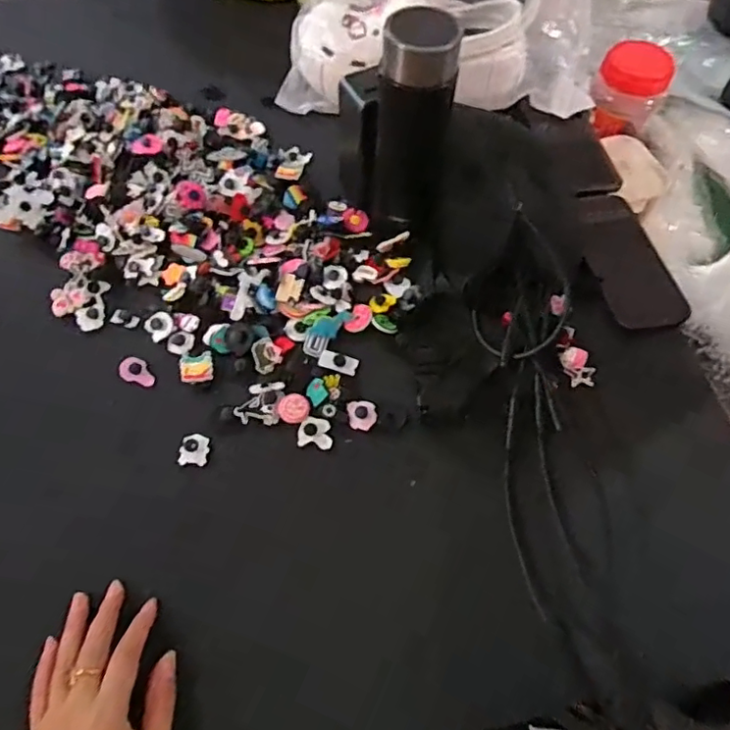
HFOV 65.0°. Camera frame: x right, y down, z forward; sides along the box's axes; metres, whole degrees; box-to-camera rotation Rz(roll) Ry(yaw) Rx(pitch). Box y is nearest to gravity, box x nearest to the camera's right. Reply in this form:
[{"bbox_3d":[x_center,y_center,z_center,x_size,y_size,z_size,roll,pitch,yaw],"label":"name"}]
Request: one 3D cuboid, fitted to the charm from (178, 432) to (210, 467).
[{"bbox_3d":[-0.144,0.071,0.482,0.024,0.006,0.028,1,61,-1],"label":"charm"}]

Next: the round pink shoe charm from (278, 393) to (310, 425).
[{"bbox_3d":[-0.062,0.037,0.498,0.027,0.004,0.027,1,61,-1],"label":"round pink shoe charm"}]

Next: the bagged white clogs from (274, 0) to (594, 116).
[{"bbox_3d":[0.087,-0.438,0.698,0.362,0.128,0.246,3,61,0],"label":"bagged white clogs"}]

